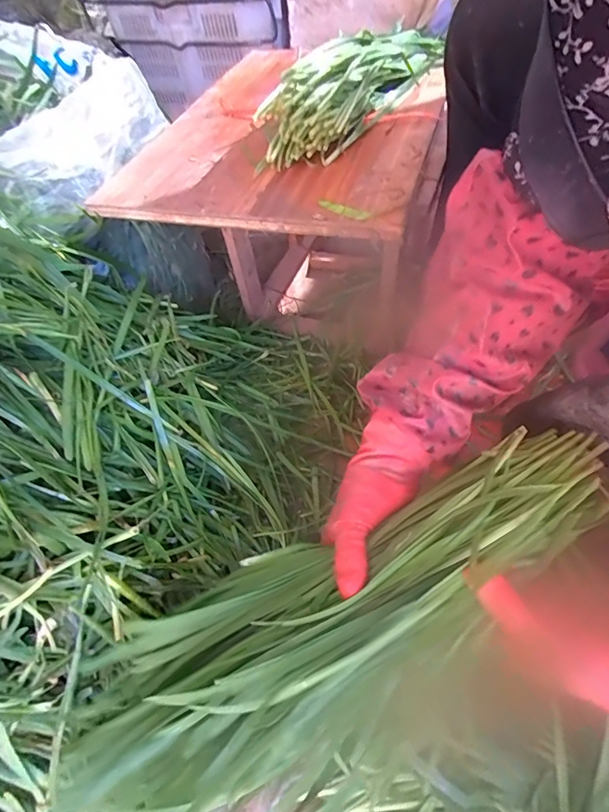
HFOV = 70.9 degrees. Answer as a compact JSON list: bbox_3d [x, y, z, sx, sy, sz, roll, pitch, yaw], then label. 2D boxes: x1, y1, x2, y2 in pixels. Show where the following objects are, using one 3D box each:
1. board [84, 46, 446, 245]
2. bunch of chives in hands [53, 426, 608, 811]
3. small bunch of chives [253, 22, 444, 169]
[{"bbox_3d":[-0.010,-0.396,0.601,0.381,0.024,0.521,11,56,15],"label":"board"},{"bbox_3d":[0.027,0.144,0.303,0.442,0.059,0.135,-30,52,-4],"label":"bunch of chives in hands"},{"bbox_3d":[0.085,-0.443,0.584,0.110,0.090,0.419,19,54,21],"label":"small bunch of chives"}]

